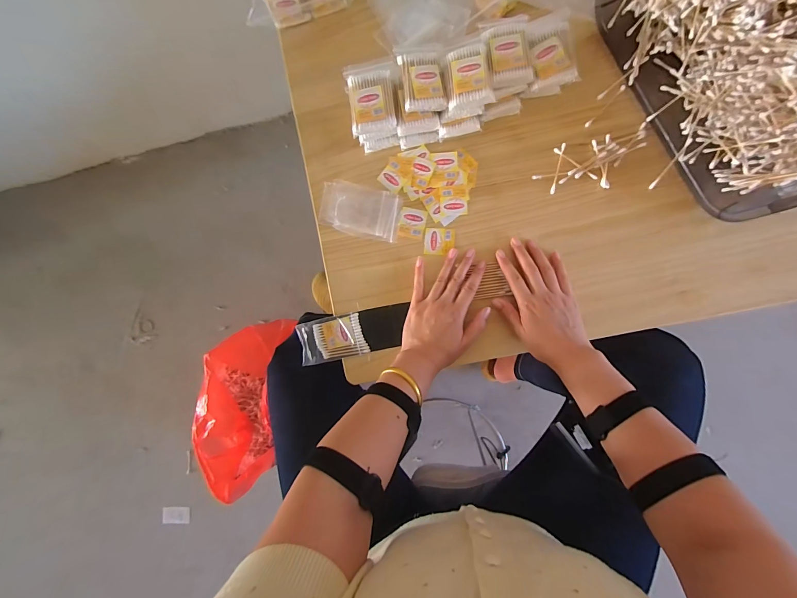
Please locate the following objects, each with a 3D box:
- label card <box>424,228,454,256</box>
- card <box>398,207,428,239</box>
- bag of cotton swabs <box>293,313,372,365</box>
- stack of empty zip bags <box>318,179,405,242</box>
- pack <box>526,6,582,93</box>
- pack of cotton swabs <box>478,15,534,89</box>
[{"bbox_3d":[0.061,-0.085,0.507,0.043,0.004,0.040,3,86,7],"label":"label card"},{"bbox_3d":[0.021,-0.114,0.511,0.038,0.004,0.043,11,91,6],"label":"card"},{"bbox_3d":[-0.101,0.060,0.518,0.100,0.007,0.065,-15,89,6],"label":"bag of cotton swabs"},{"bbox_3d":[-0.057,-0.133,0.510,0.121,0.011,0.074,15,92,6],"label":"stack of empty zip bags"},{"bbox_3d":[0.197,-0.325,0.450,0.065,0.026,0.087,-15,96,-5],"label":"pack"},{"bbox_3d":[0.141,-0.323,0.441,0.057,0.014,0.090,-10,87,6],"label":"pack of cotton swabs"}]

